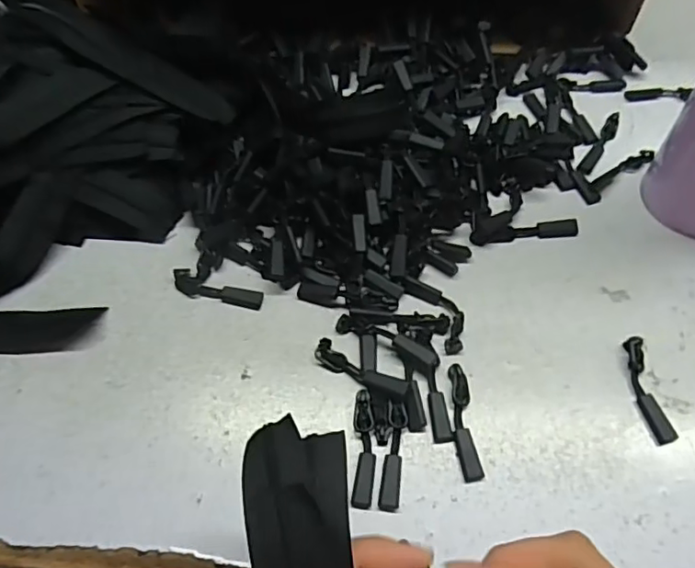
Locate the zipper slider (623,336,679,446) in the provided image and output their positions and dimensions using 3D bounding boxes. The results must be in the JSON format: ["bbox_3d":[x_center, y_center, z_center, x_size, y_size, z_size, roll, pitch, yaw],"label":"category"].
[{"bbox_3d":[0.151,0.052,0.287,0.013,0.005,0.055,-6,59,-1],"label":"zipper slider"}]

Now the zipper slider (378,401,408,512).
[{"bbox_3d":[0.022,0.080,0.272,0.010,0.004,0.050,6,60,6],"label":"zipper slider"}]

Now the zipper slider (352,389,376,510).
[{"bbox_3d":[0.008,0.077,0.274,0.010,0.004,0.057,0,59,3],"label":"zipper slider"}]

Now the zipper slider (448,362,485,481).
[{"bbox_3d":[0.057,0.067,0.281,0.011,0.004,0.057,-5,59,0],"label":"zipper slider"}]

